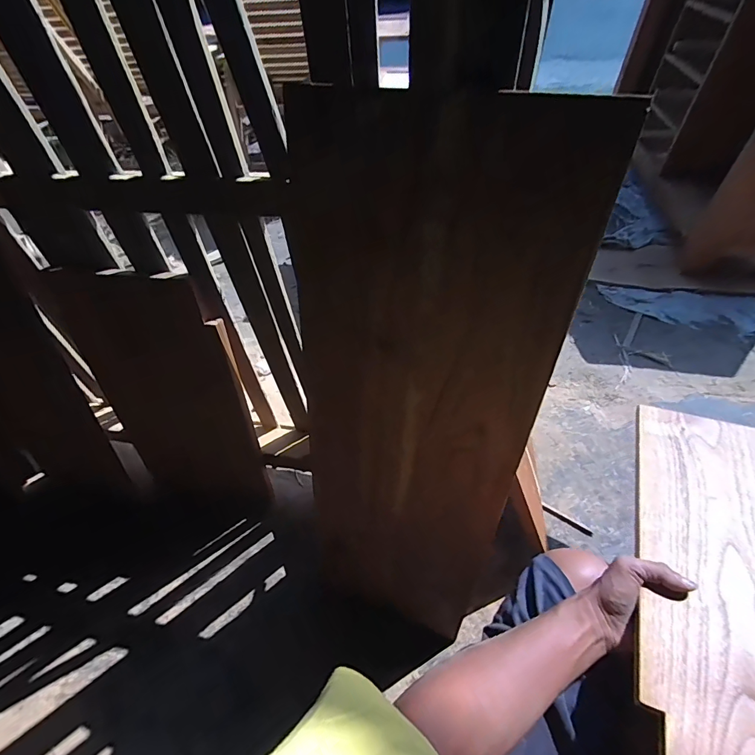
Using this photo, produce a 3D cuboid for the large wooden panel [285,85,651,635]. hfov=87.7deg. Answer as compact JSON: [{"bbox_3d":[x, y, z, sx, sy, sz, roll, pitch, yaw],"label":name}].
[{"bbox_3d":[0.033,0.083,0.450,0.251,0.664,0.017,16,36,20],"label":"large wooden panel"}]

